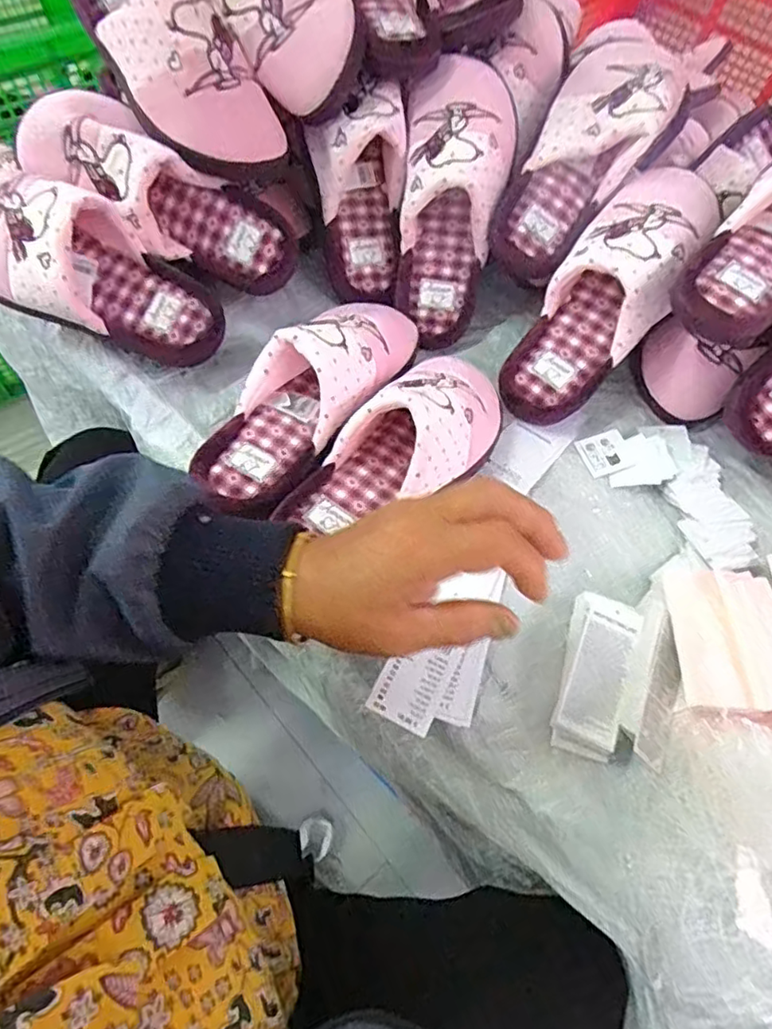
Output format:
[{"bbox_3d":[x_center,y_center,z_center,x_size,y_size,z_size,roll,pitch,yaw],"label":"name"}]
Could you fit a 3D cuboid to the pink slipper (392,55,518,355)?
[{"bbox_3d":[0.059,-0.277,0.533,0.097,0.242,0.075,6,17,-1],"label":"pink slipper"}]

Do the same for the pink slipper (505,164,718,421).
[{"bbox_3d":[0.188,-0.186,0.510,0.094,0.074,0.243,37,104,15],"label":"pink slipper"}]

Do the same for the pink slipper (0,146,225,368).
[{"bbox_3d":[-0.251,-0.208,0.495,0.242,0.084,0.096,29,62,-13],"label":"pink slipper"}]

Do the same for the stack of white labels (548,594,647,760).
[{"bbox_3d":[0.143,0.109,0.414,0.045,0.030,0.106,18,62,6],"label":"stack of white labels"}]

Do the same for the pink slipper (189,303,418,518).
[{"bbox_3d":[-0.062,-0.099,0.481,0.083,0.075,0.226,32,65,13],"label":"pink slipper"}]

